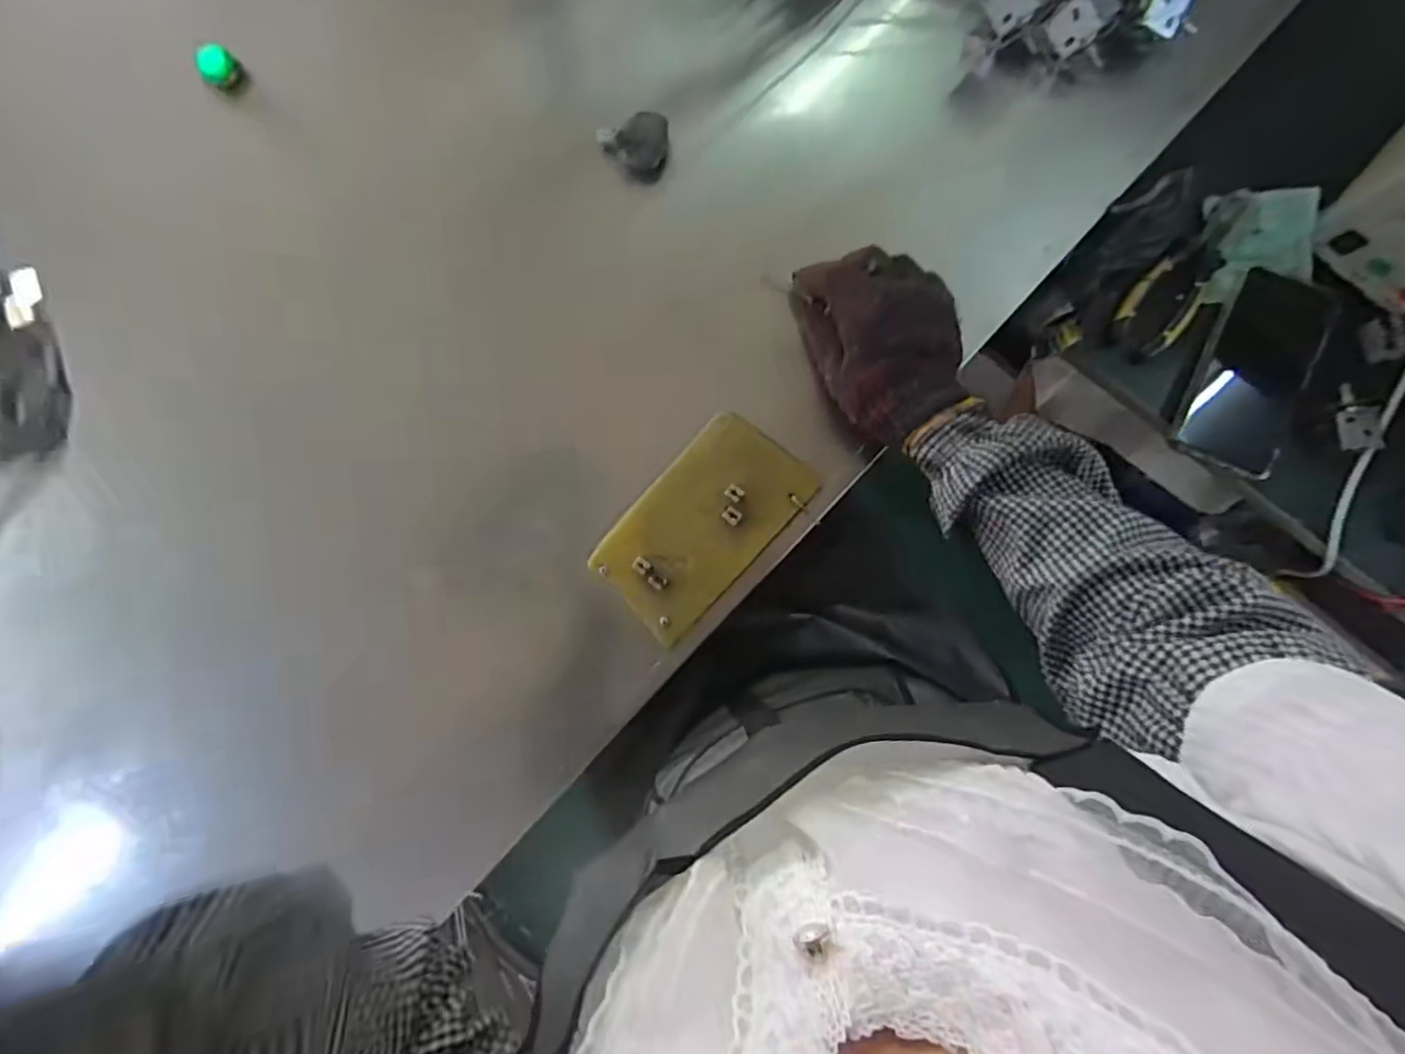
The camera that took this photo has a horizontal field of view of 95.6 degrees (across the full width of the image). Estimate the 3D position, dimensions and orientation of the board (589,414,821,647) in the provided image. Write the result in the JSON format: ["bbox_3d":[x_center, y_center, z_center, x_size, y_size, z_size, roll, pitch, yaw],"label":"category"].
[{"bbox_3d":[-0.001,-0.003,0.495,0.097,0.014,0.169,43,91,2],"label":"board"}]

